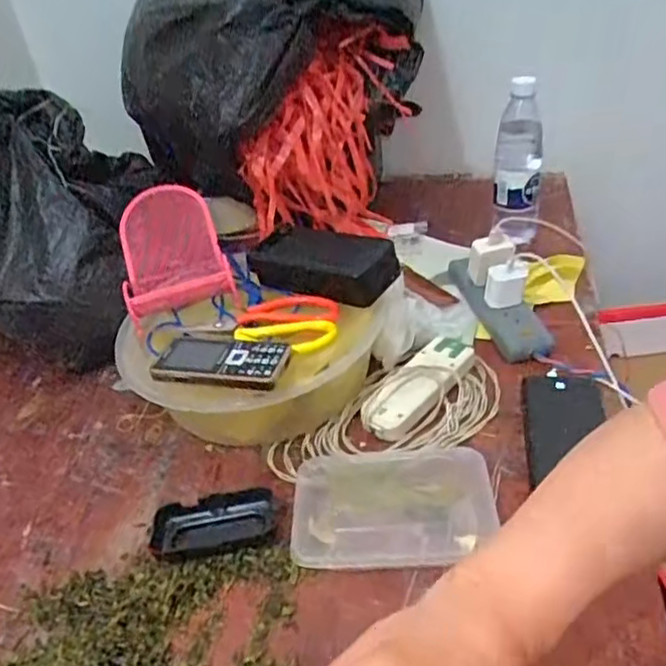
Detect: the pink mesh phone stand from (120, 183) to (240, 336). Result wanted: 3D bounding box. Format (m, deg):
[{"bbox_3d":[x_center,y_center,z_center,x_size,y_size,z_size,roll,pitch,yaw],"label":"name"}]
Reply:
[{"bbox_3d":[-0.180,-0.092,0.710,0.116,0.088,0.121,-15,37,-10],"label":"pink mesh phone stand"}]

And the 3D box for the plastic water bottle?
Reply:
[{"bbox_3d":[0.256,-0.235,0.886,0.064,0.240,0.074,3,38,14],"label":"plastic water bottle"}]

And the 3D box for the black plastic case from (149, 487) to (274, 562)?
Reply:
[{"bbox_3d":[-0.108,0.171,0.573,0.108,0.019,0.056,-13,37,-6],"label":"black plastic case"}]

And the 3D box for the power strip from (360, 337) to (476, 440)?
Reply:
[{"bbox_3d":[0.092,0.055,0.671,0.051,0.037,0.147,26,48,37],"label":"power strip"}]

